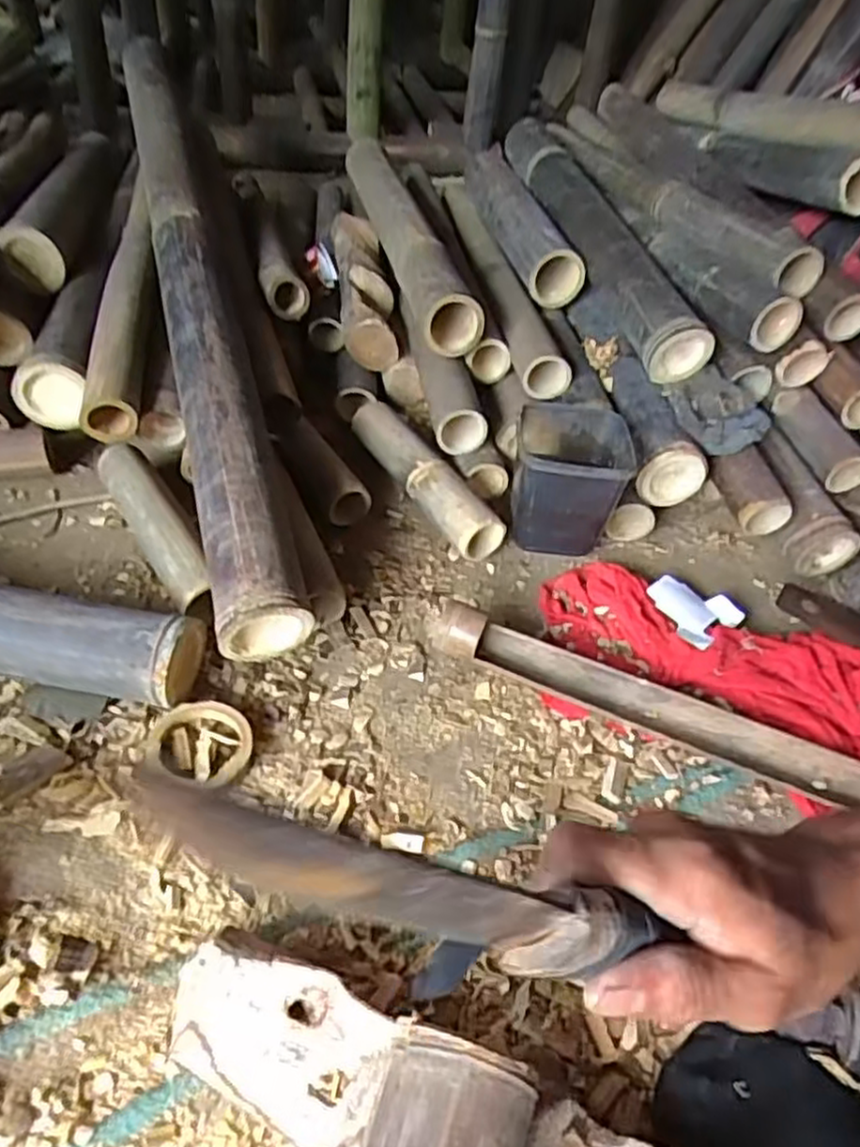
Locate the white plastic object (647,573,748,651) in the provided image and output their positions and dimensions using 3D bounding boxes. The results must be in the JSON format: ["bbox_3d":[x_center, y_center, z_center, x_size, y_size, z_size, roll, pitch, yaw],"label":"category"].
[{"bbox_3d":[0.255,0.033,0.737,0.072,0.018,0.084,-28,54,-30],"label":"white plastic object"}]

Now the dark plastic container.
[{"bbox_3d":[0.144,-0.100,0.796,0.113,0.130,0.149,7,45,0],"label":"dark plastic container"}]

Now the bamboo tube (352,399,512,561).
[{"bbox_3d":[-0.008,-0.107,0.832,0.051,0.063,0.243,-21,51,-26],"label":"bamboo tube"}]

